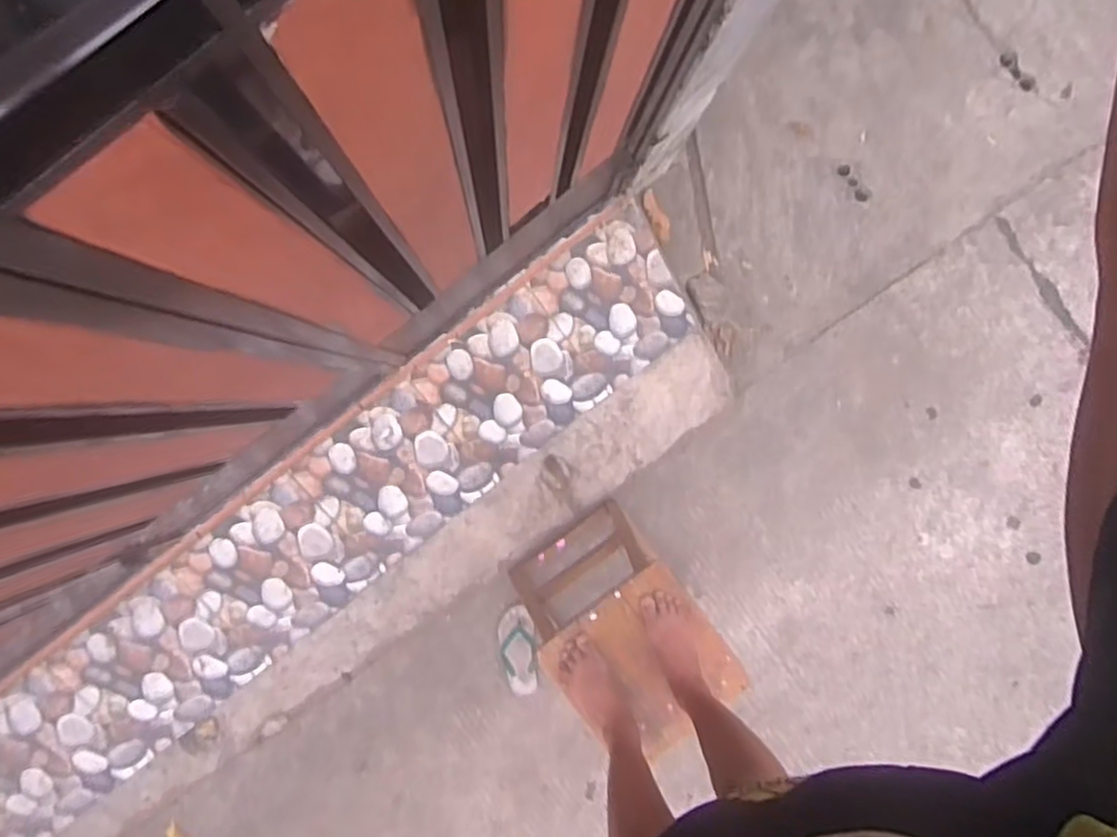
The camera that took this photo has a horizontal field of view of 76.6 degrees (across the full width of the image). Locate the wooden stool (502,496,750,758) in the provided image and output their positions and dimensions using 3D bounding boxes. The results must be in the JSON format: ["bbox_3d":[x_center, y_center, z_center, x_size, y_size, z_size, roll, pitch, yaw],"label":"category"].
[{"bbox_3d":[0.114,0.455,1.660,0.341,0.740,0.319,-37,93,-1],"label":"wooden stool"}]

